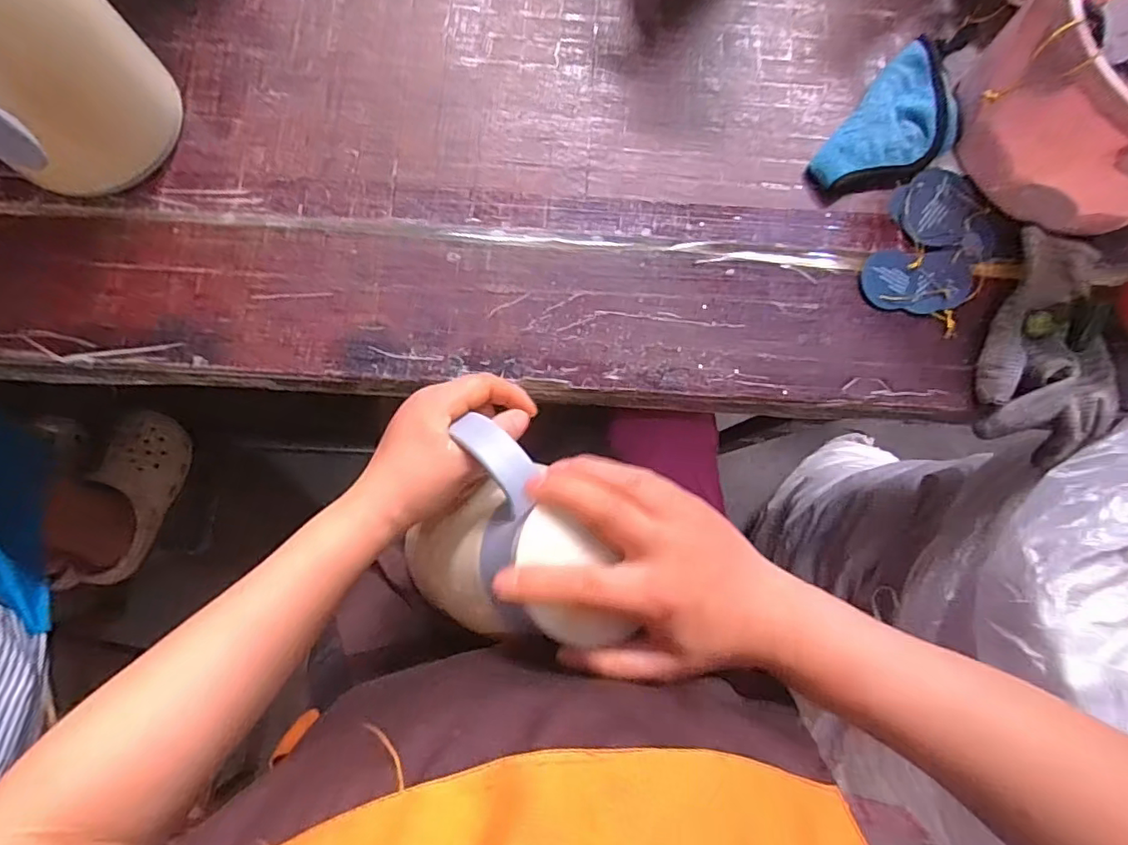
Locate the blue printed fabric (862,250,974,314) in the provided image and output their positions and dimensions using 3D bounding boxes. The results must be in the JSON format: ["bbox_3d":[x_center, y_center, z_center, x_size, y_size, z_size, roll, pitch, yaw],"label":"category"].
[{"bbox_3d":[0.305,-0.121,0.481,0.095,0.004,0.053,-1,81,-4],"label":"blue printed fabric"}]

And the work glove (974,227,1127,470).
[{"bbox_3d":[0.412,-0.068,0.466,0.104,0.033,0.187,20,80,0],"label":"work glove"}]

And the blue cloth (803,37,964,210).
[{"bbox_3d":[0.290,-0.251,0.489,0.084,0.030,0.161,39,81,3],"label":"blue cloth"}]

